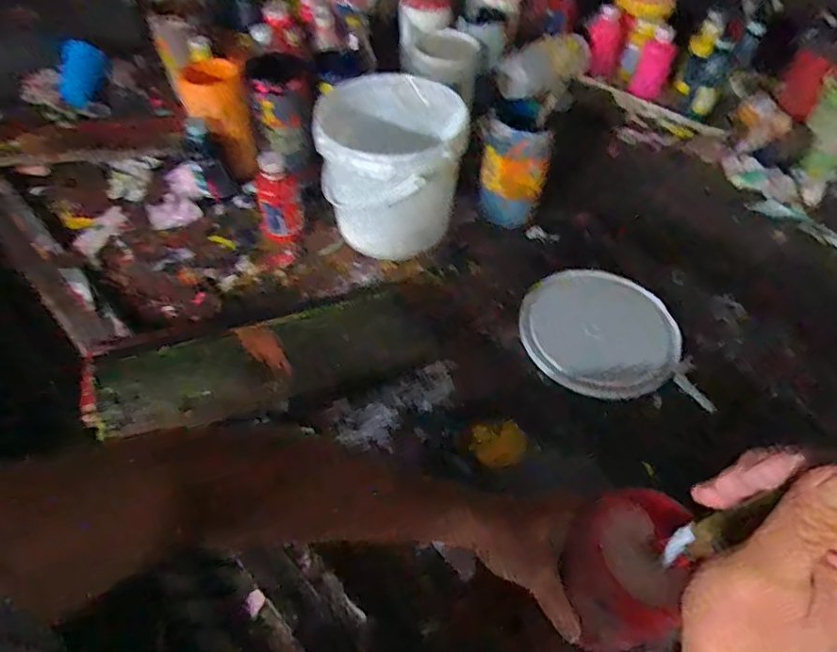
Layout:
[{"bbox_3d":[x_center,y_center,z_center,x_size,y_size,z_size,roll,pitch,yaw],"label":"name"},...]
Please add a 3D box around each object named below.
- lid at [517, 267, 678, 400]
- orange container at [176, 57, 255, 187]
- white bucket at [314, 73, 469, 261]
[{"bbox_3d":[0.235,0.005,0.718,0.194,0.009,0.189,0,62,0],"label":"lid"},{"bbox_3d":[-0.312,-0.327,0.874,0.091,0.172,0.110,-13,53,-10],"label":"orange container"},{"bbox_3d":[-0.035,-0.226,0.785,0.184,0.171,0.197,0,52,0],"label":"white bucket"}]

